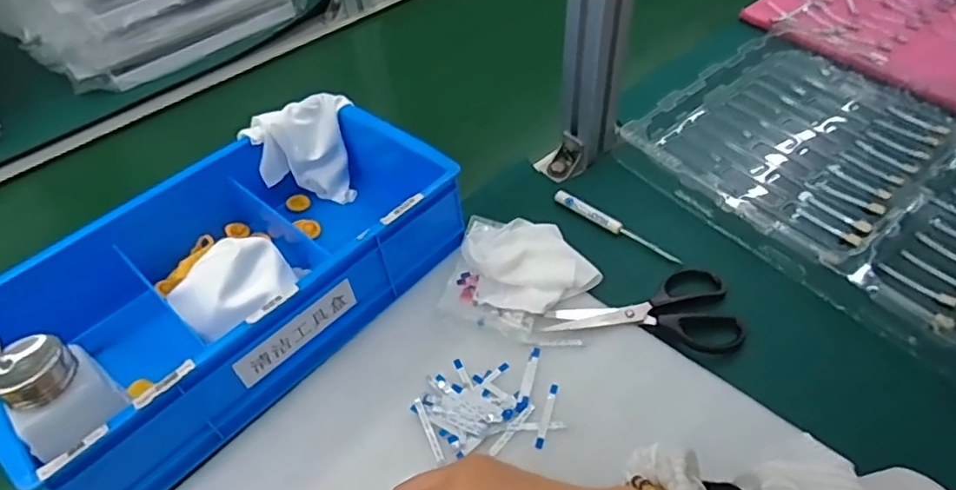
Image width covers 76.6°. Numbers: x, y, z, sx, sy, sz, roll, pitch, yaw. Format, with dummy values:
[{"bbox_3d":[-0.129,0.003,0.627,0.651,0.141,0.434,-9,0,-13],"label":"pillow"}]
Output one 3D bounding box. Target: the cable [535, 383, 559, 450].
[{"bbox_3d":[0.050,0.121,0.434,0.007,0.004,0.050,11,51,14],"label":"cable"}]

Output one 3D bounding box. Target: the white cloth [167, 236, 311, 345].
[{"bbox_3d":[-0.194,0.028,0.480,0.092,0.041,0.060,-34,57,-22],"label":"white cloth"}]

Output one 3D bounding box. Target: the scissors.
[{"bbox_3d":[0.131,0.058,0.479,0.149,0.007,0.074,-9,49,-3],"label":"scissors"}]

